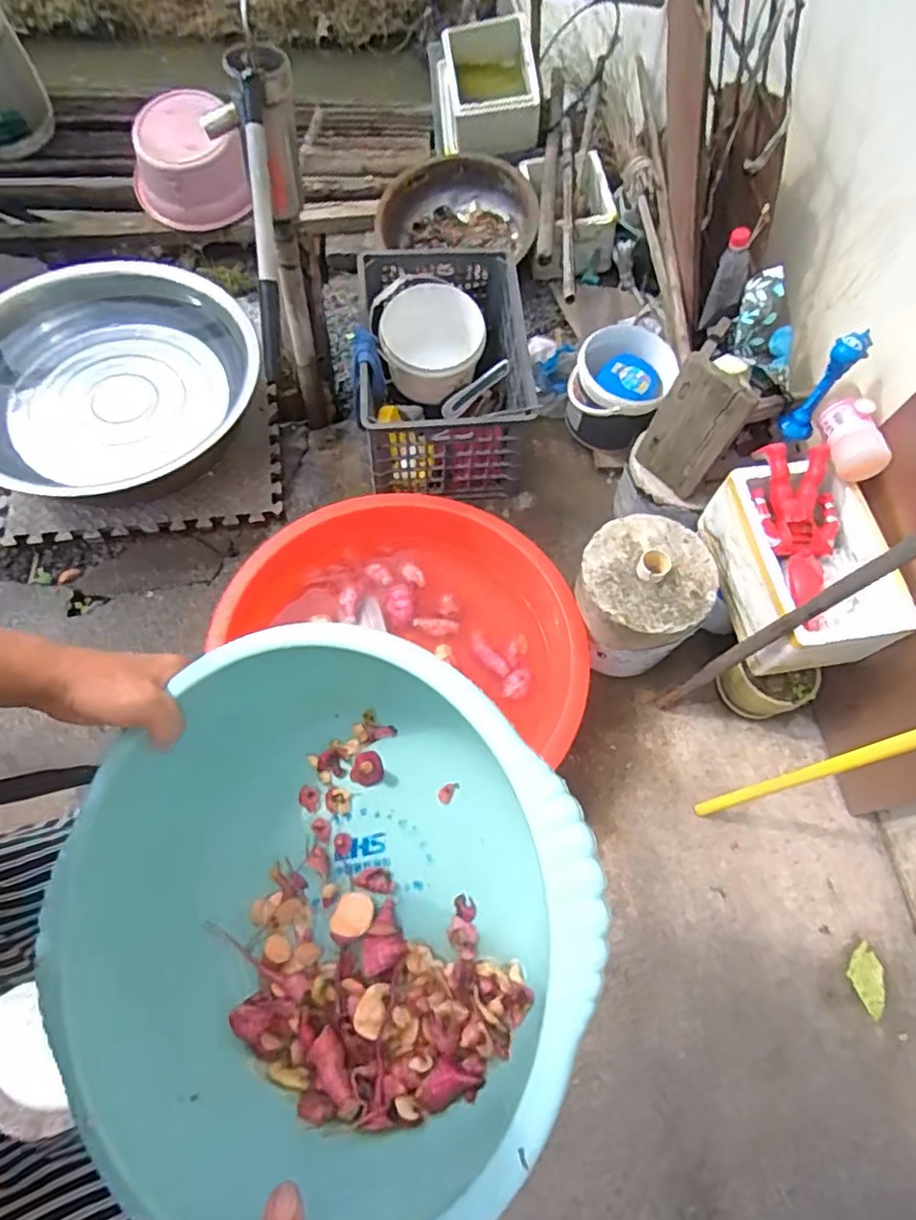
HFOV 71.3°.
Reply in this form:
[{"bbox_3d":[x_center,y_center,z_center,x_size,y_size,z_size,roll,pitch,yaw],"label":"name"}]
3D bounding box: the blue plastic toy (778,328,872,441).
[{"bbox_3d":[0.608,-0.366,1.066,0.047,0.208,0.036,8,64,1],"label":"blue plastic toy"}]

